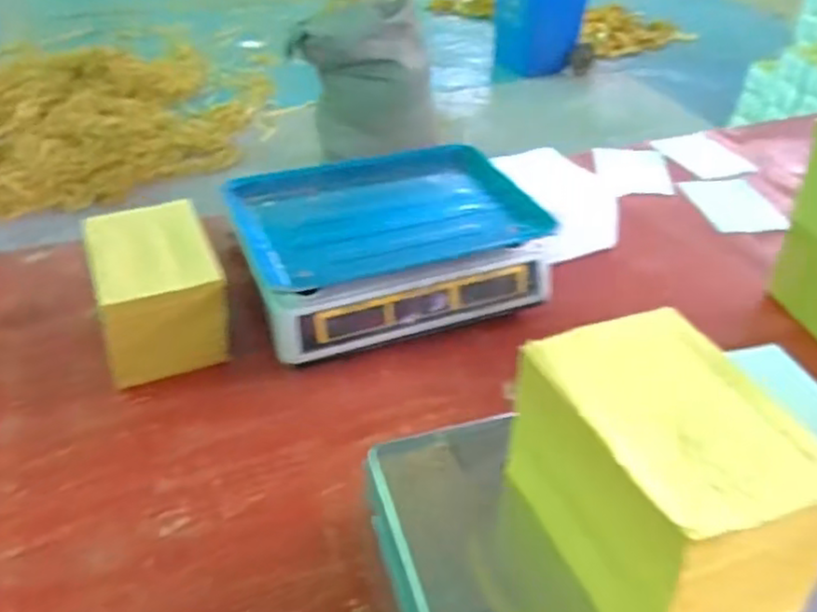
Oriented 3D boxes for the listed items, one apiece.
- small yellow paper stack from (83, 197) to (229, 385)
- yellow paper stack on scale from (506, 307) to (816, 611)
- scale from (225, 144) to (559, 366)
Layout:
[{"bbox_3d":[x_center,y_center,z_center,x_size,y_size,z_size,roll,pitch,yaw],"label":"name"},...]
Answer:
[{"bbox_3d":[-0.266,-0.011,0.741,0.125,0.128,0.154,-14,39,-19],"label":"small yellow paper stack"},{"bbox_3d":[0.155,0.102,0.431,0.119,0.106,0.166,-13,41,-18],"label":"yellow paper stack on scale"},{"bbox_3d":[-0.028,-0.069,0.830,0.332,0.121,0.258,-13,41,-18],"label":"scale"}]

